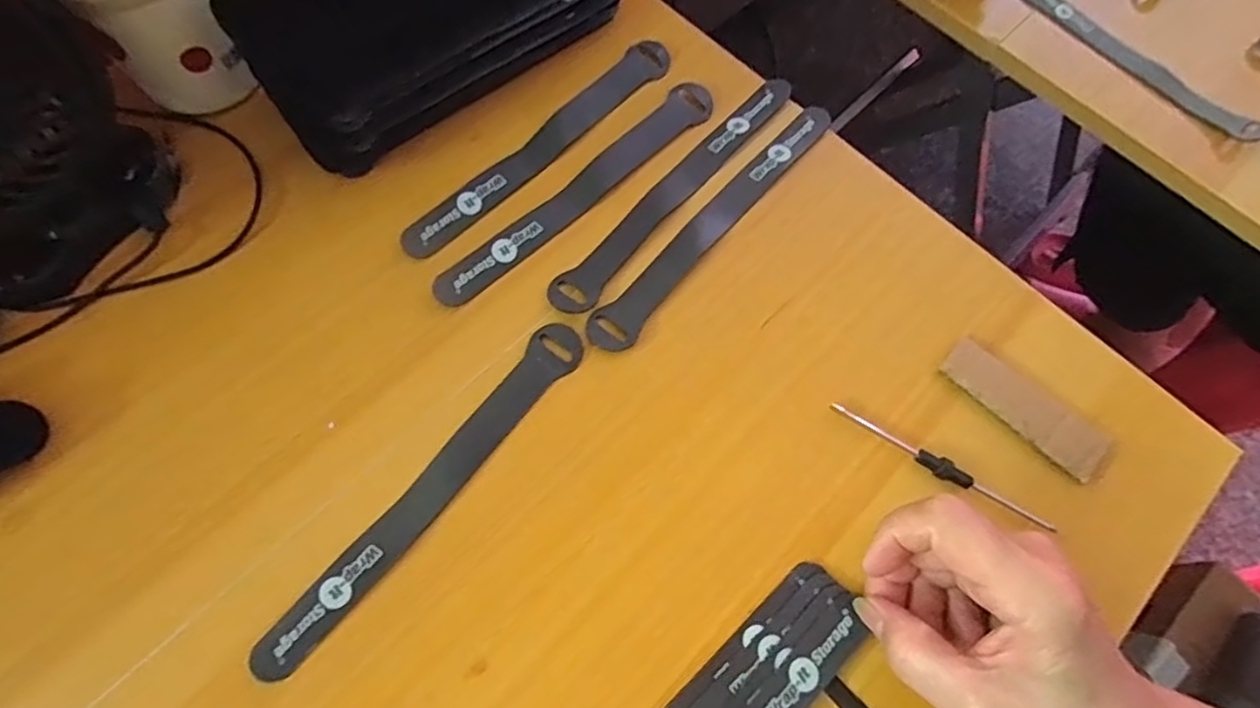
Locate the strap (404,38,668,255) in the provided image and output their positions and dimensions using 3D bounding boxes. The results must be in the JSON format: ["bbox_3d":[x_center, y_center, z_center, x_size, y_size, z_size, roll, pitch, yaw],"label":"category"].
[{"bbox_3d":[-0.049,-0.120,0.359,0.025,0.006,0.193,43,74,12],"label":"strap"}]

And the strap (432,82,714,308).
[{"bbox_3d":[-0.026,-0.091,0.349,0.024,0.005,0.194,43,74,12],"label":"strap"}]

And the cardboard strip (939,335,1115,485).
[{"bbox_3d":[0.196,0.025,0.312,0.082,0.009,0.027,41,74,15],"label":"cardboard strip"}]

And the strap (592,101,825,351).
[{"bbox_3d":[0.048,-0.075,0.346,0.025,0.004,0.194,39,74,11],"label":"strap"}]

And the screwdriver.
[{"bbox_3d":[0.148,0.054,0.300,0.112,0.005,0.010,29,72,8],"label":"screwdriver"}]

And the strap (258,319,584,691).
[{"bbox_3d":[-0.090,0.061,0.289,0.023,0.005,0.194,36,73,10],"label":"strap"}]

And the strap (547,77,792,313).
[{"bbox_3d":[0.028,-0.093,0.349,0.023,0.004,0.191,41,74,11],"label":"strap"}]

